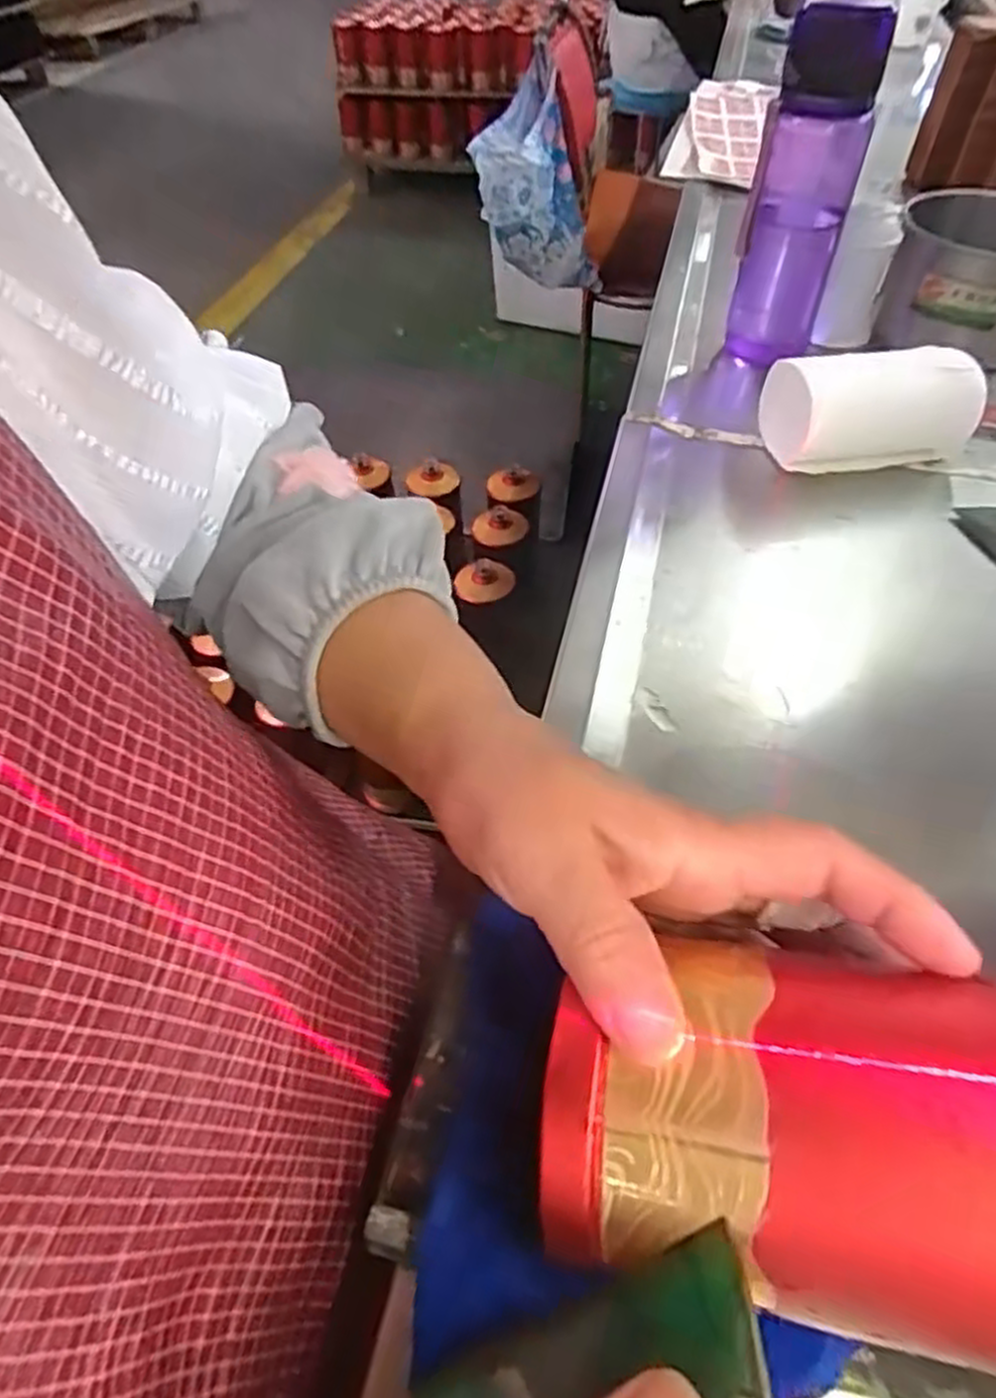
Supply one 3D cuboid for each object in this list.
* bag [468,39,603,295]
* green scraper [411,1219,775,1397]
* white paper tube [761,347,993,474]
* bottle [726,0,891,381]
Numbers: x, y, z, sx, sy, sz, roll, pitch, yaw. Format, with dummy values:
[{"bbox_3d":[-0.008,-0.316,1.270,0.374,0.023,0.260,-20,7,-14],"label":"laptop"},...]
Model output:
[{"bbox_3d":[0.055,-0.829,1.274,0.205,0.273,0.119,-17,51,-12],"label":"bag"},{"bbox_3d":[0.018,0.166,0.170,0.098,0.007,0.058,-37,32,16],"label":"green scraper"},{"bbox_3d":[0.265,-0.206,0.560,0.135,0.065,0.065,-9,50,-6],"label":"white paper tube"},{"bbox_3d":[0.228,-0.376,0.587,0.071,0.208,0.059,14,51,14],"label":"bottle"}]

